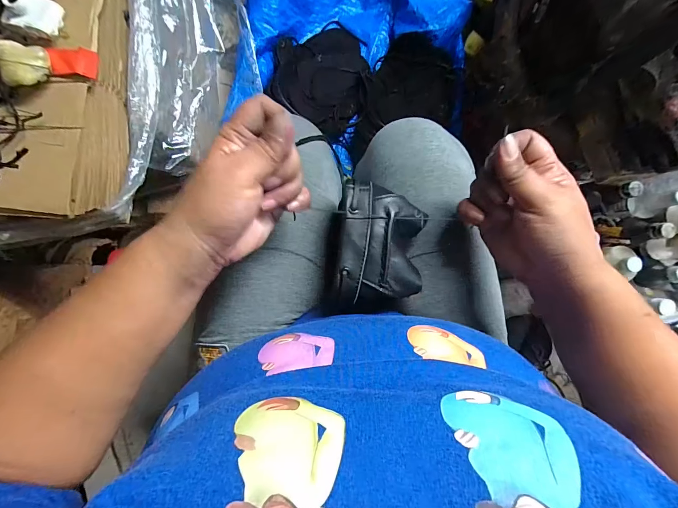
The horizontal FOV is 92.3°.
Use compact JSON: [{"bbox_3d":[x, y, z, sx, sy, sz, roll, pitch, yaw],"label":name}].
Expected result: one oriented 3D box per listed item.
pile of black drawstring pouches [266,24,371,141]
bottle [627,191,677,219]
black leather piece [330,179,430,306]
[{"bbox_3d":[-0.023,-0.405,0.730,0.216,0.048,0.233,35,88,-2],"label":"pile of black drawstring pouches"},{"bbox_3d":[0.627,-0.098,0.637,0.044,0.083,0.052,-15,91,-2],"label":"bottle"},{"bbox_3d":[0.037,-0.008,0.288,0.078,0.017,0.105,7,90,-2],"label":"black leather piece"}]

